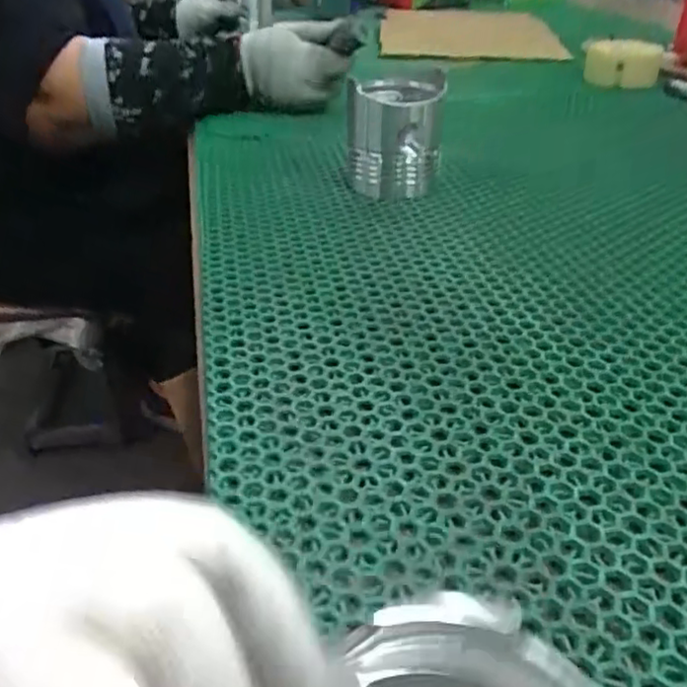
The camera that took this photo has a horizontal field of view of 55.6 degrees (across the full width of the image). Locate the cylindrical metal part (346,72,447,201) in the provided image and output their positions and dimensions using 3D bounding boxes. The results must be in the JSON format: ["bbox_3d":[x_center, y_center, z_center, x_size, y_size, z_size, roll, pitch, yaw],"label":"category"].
[{"bbox_3d":[0.047,-0.195,0.604,0.085,0.089,0.094,0,35,1],"label":"cylindrical metal part"}]

